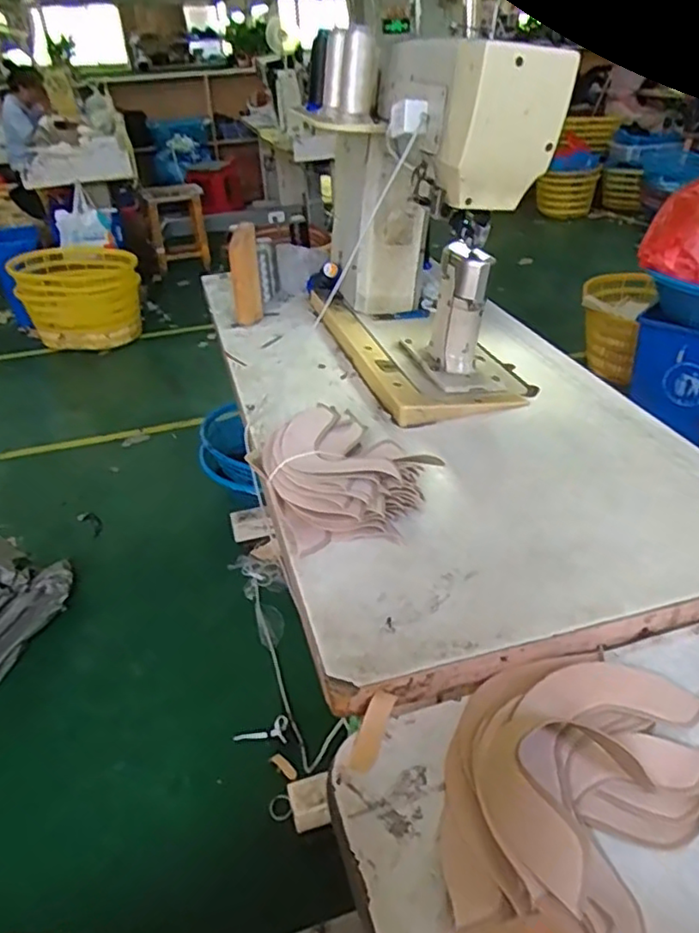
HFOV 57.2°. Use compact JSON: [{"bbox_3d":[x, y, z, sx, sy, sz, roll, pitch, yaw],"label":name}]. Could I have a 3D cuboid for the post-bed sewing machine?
[{"bbox_3d":[0.090,-0.388,1.004,0.238,0.431,0.553,-12,33,-11],"label":"post-bed sewing machine"}]

